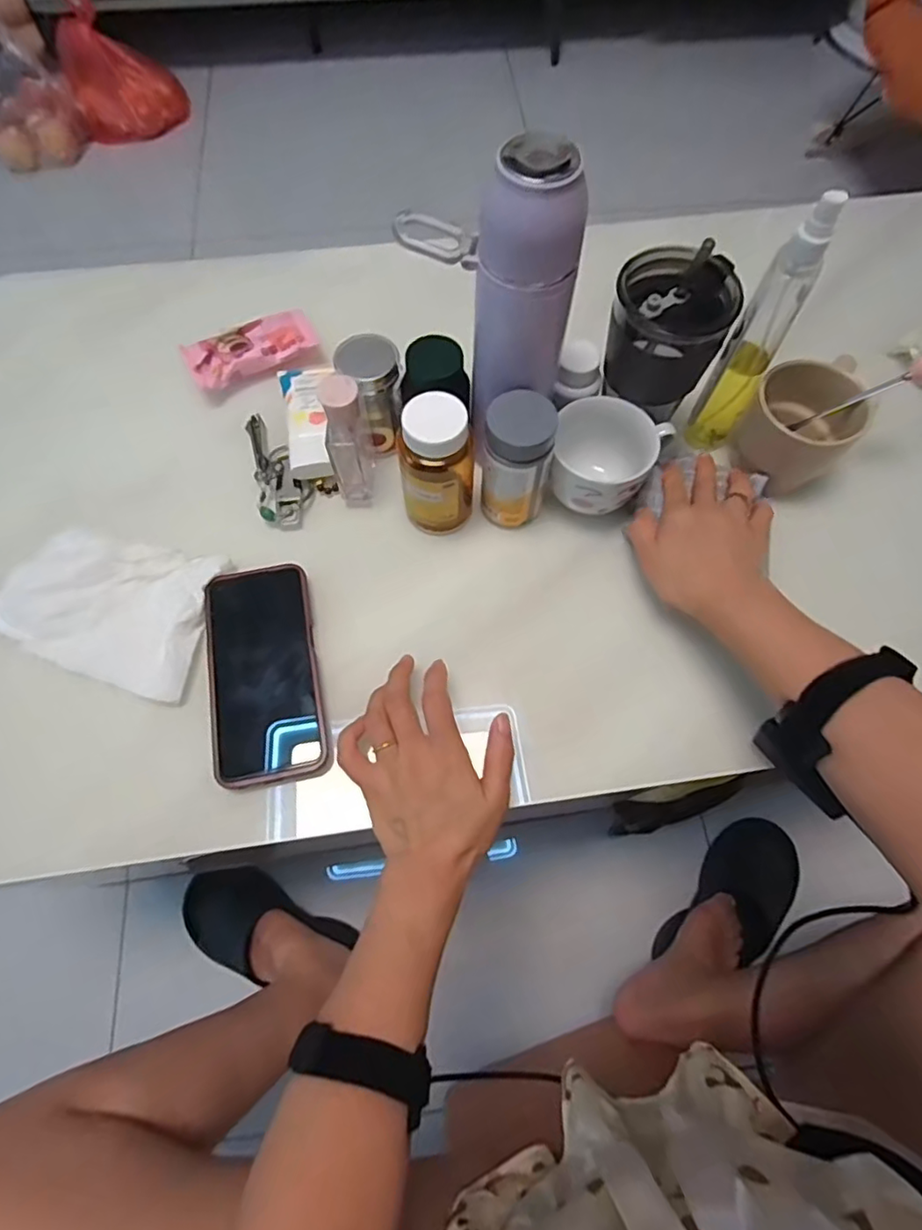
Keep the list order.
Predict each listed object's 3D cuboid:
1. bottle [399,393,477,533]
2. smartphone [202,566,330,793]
[{"bbox_3d":[-0.018,-0.112,0.447,0.054,0.105,0.049,3,67,1],"label":"bottle"},{"bbox_3d":[-0.146,0.040,0.432,0.079,0.012,0.165,-12,68,-5],"label":"smartphone"}]

